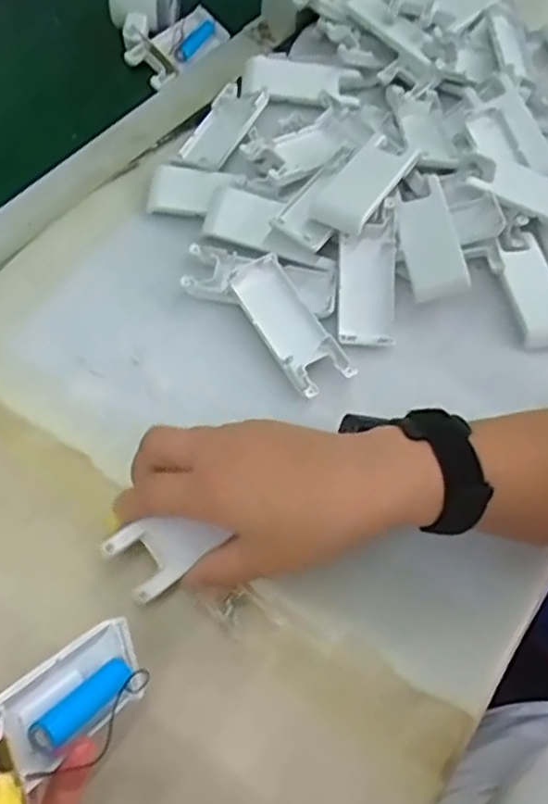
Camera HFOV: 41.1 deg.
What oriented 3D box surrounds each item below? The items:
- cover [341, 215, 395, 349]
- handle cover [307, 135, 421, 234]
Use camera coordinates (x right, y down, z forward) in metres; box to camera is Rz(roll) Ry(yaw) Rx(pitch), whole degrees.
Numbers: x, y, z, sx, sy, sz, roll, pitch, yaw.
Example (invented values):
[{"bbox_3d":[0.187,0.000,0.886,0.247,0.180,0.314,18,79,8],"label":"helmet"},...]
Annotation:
[{"bbox_3d":[0.064,-0.081,0.502,0.038,0.015,0.086,6,78,-1],"label":"cover"},{"bbox_3d":[0.065,-0.156,0.521,0.042,0.018,0.090,32,60,13],"label":"handle cover"}]

